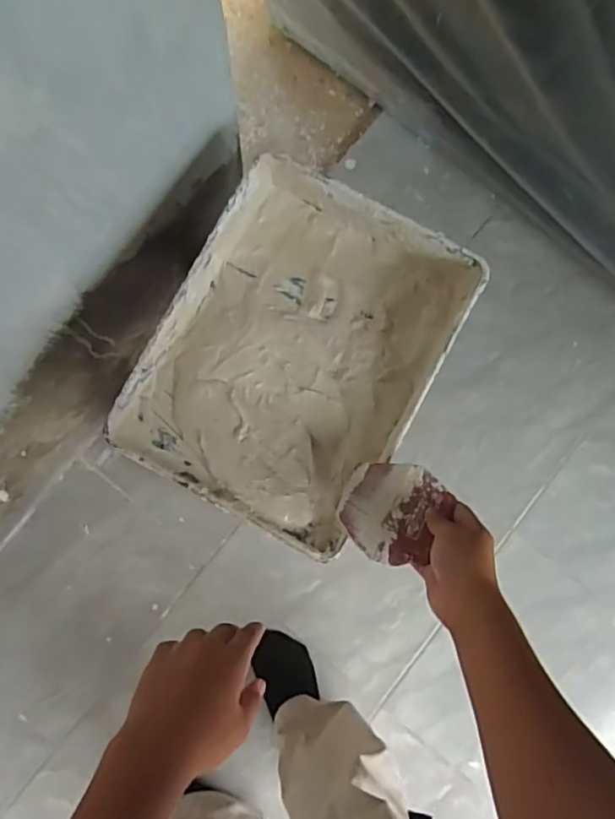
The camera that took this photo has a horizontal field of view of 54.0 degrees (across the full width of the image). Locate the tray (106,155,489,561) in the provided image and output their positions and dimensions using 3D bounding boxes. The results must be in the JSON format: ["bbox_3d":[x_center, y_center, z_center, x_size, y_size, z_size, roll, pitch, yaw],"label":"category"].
[{"bbox_3d":[-0.011,-0.058,0.647,0.275,0.066,0.353,28,83,2],"label":"tray"}]

